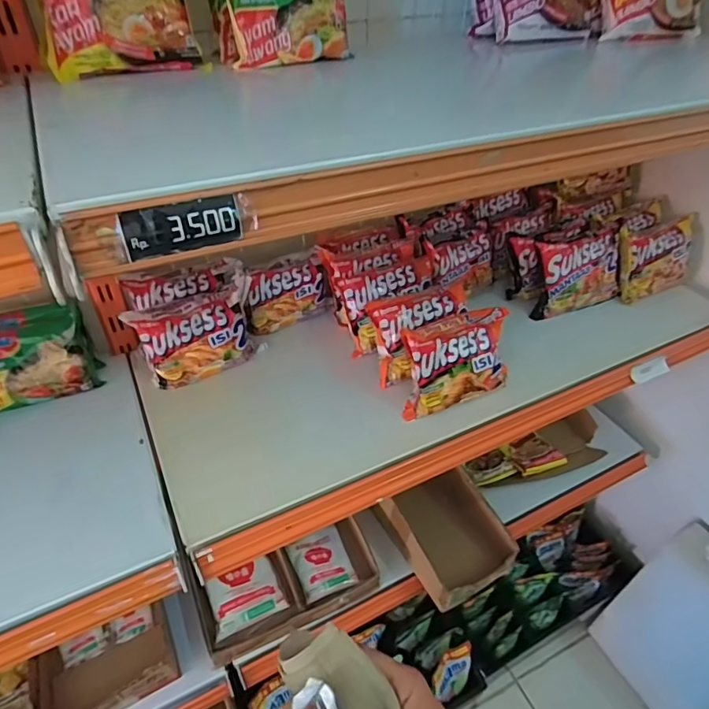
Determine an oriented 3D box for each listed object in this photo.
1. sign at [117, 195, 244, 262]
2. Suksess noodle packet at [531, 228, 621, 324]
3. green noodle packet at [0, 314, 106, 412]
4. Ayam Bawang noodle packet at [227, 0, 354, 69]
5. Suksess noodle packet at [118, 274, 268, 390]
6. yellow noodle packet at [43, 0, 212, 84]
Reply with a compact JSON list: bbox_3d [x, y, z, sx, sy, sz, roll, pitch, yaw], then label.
[{"bbox_3d":[-0.097,-0.072,0.287,0.063,0.026,0.004,-17,25,-20],"label":"sign"},{"bbox_3d":[0.361,-0.129,0.801,0.166,0.121,0.040,-16,25,-22],"label":"Suksess noodle packet"},{"bbox_3d":[-0.401,0.012,0.632,0.128,0.095,0.028,-15,16,-18],"label":"green noodle packet"},{"bbox_3d":[-0.064,-0.348,0.504,0.123,0.099,0.023,-17,30,-18],"label":"Ayam Bawang noodle packet"},{"bbox_3d":[-0.198,-0.023,0.662,0.151,0.102,0.059,-20,46,-22],"label":"Suksess noodle packet"},{"bbox_3d":[-0.215,-0.320,0.455,0.136,0.116,0.026,-18,17,-20],"label":"yellow noodle packet"}]

